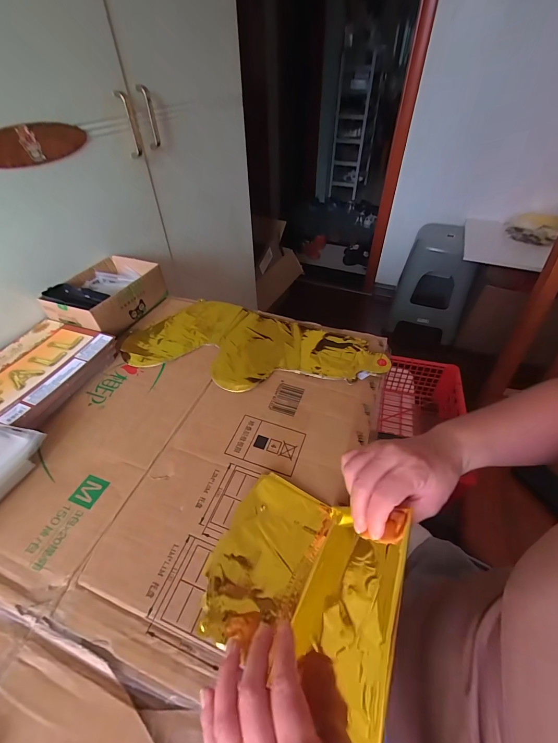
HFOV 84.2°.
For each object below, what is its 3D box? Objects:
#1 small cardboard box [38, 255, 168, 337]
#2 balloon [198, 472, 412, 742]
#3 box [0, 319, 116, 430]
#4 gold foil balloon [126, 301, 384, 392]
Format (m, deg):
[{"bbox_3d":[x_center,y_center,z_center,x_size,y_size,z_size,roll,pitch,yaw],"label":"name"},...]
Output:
[{"bbox_3d":[-0.329,-0.144,0.590,0.139,0.069,0.177,15,48,17],"label":"small cardboard box"},{"bbox_3d":[0.018,0.174,0.279,0.161,0.068,0.152,17,48,18],"label":"balloon"},{"bbox_3d":[-0.374,-0.001,0.478,0.168,0.031,0.191,11,47,13],"label":"box"},{"bbox_3d":[-0.042,-0.043,0.524,0.415,0.010,0.193,14,47,16],"label":"gold foil balloon"}]

